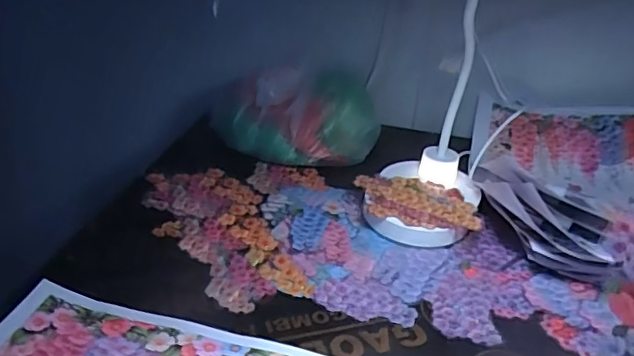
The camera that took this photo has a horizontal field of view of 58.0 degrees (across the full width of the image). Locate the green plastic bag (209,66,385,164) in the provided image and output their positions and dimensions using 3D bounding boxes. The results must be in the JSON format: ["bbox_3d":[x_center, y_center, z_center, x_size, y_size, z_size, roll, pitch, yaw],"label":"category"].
[{"bbox_3d":[-0.032,-0.080,0.733,0.218,0.108,0.092,6,29,3],"label":"green plastic bag"}]

